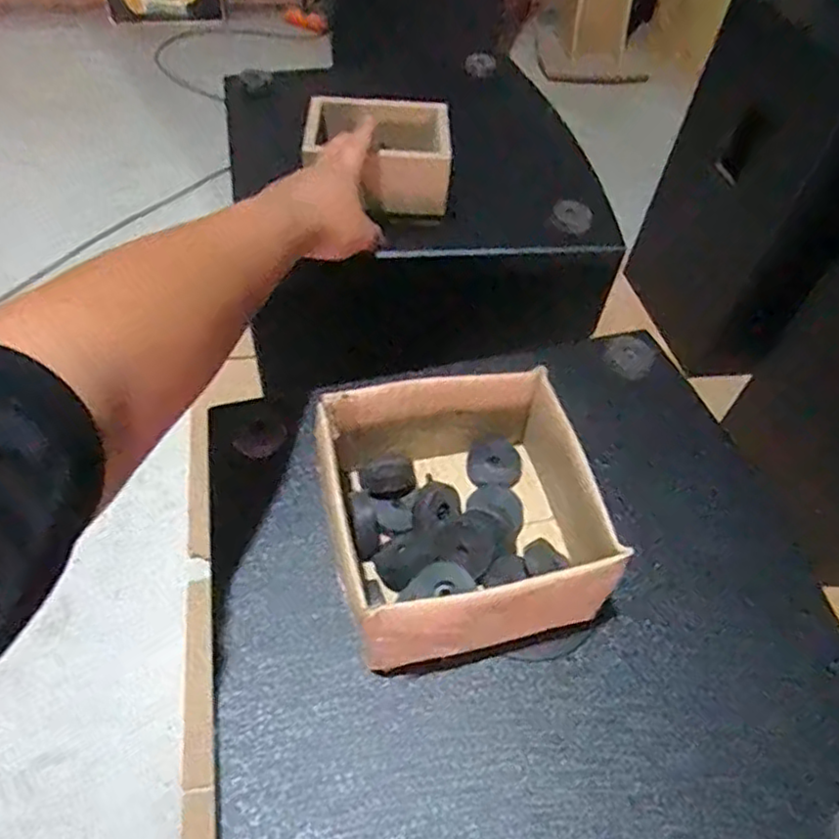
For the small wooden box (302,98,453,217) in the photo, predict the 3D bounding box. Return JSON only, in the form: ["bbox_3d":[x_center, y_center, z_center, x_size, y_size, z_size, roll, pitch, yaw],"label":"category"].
[{"bbox_3d":[-0.043,-0.261,0.653,0.135,0.062,0.115,1,52,-5],"label":"small wooden box"}]

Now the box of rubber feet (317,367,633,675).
[{"bbox_3d":[0.025,0.059,0.419,0.148,0.084,0.152,-8,53,-12],"label":"box of rubber feet"}]

